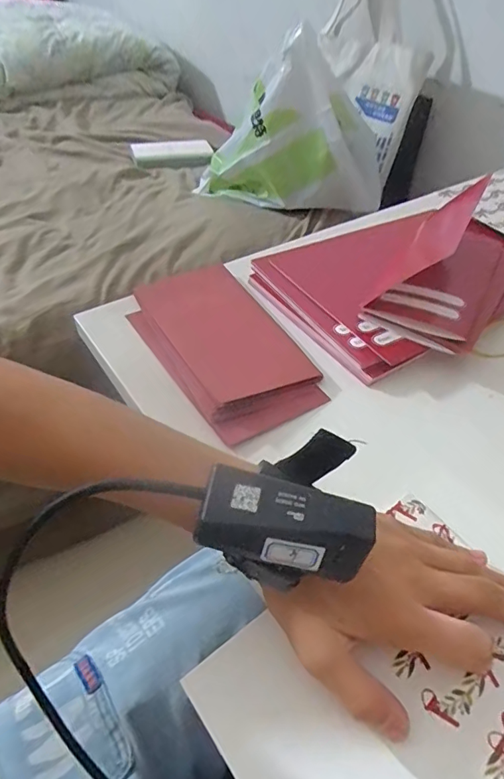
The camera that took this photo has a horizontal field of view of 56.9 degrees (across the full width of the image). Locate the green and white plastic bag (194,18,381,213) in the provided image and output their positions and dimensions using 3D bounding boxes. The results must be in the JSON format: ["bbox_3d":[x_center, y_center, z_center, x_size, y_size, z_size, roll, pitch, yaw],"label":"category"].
[{"bbox_3d":[0.063,-0.417,0.744,0.306,0.231,0.100,8,45,4],"label":"green and white plastic bag"}]

